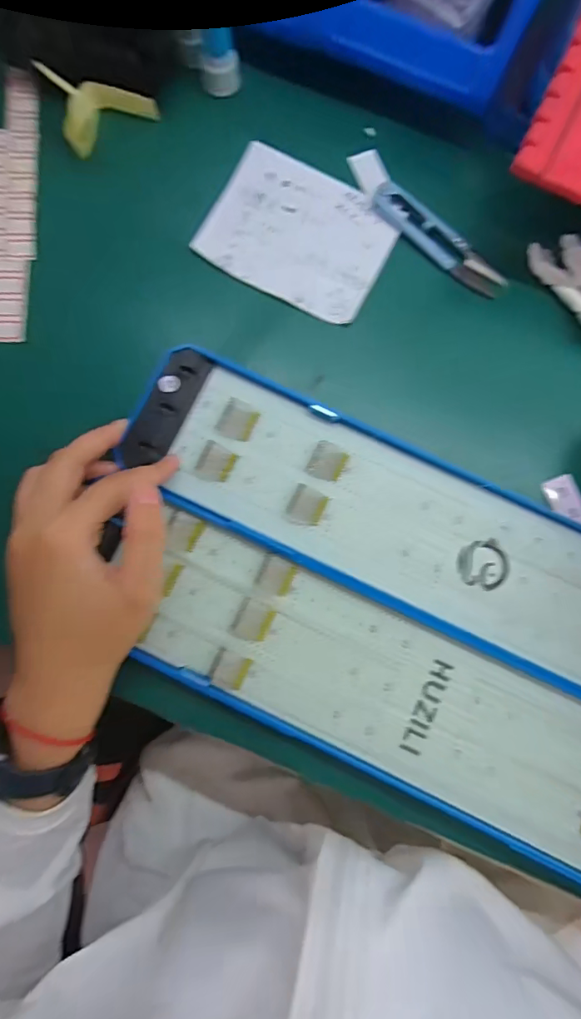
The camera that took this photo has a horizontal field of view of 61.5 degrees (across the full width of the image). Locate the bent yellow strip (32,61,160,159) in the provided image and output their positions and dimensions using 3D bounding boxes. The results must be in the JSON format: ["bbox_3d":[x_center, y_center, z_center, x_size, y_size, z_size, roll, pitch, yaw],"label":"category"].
[{"bbox_3d":[-0.117,-0.256,0.306,0.061,0.040,0.025,-27,82,-6],"label":"bent yellow strip"}]

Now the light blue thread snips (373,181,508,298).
[{"bbox_3d":[0.097,-0.177,0.318,0.101,0.007,0.021,40,81,5],"label":"light blue thread snips"}]

